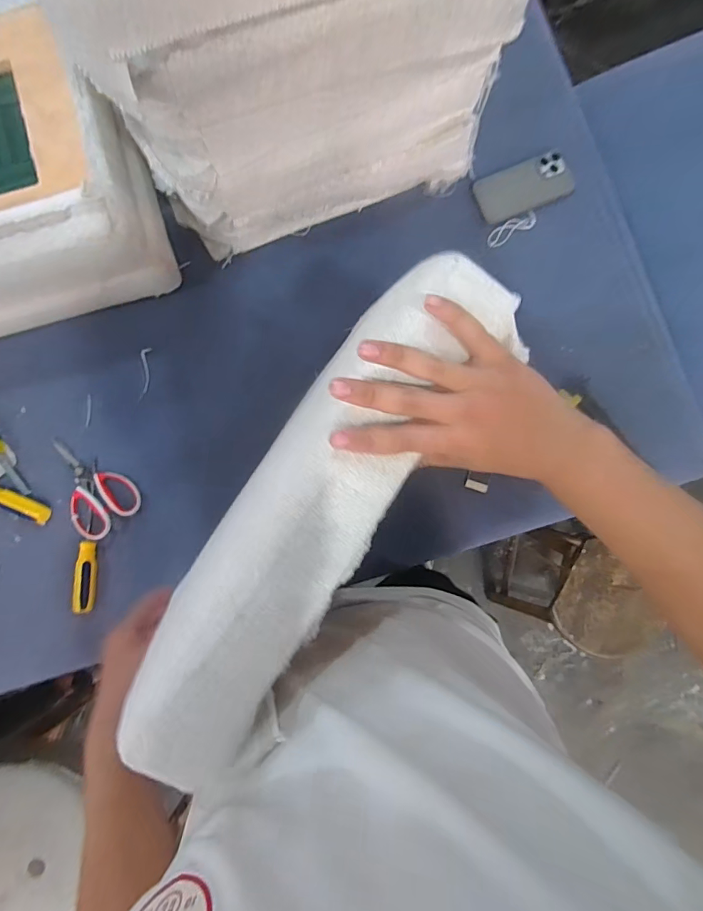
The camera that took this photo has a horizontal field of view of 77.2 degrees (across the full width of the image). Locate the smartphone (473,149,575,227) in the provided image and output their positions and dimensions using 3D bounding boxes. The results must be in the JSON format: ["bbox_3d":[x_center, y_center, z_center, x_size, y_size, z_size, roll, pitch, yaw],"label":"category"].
[{"bbox_3d":[0.295,-0.457,0.750,0.163,0.009,0.084,-22,85,1],"label":"smartphone"}]

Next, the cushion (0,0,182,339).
[{"bbox_3d":[-0.567,-0.429,0.697,0.456,0.165,0.410,-16,85,1],"label":"cushion"}]

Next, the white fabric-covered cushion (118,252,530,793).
[{"bbox_3d":[-0.023,0.045,0.335,0.109,0.056,0.422,31,90,4],"label":"white fabric-covered cushion"}]

